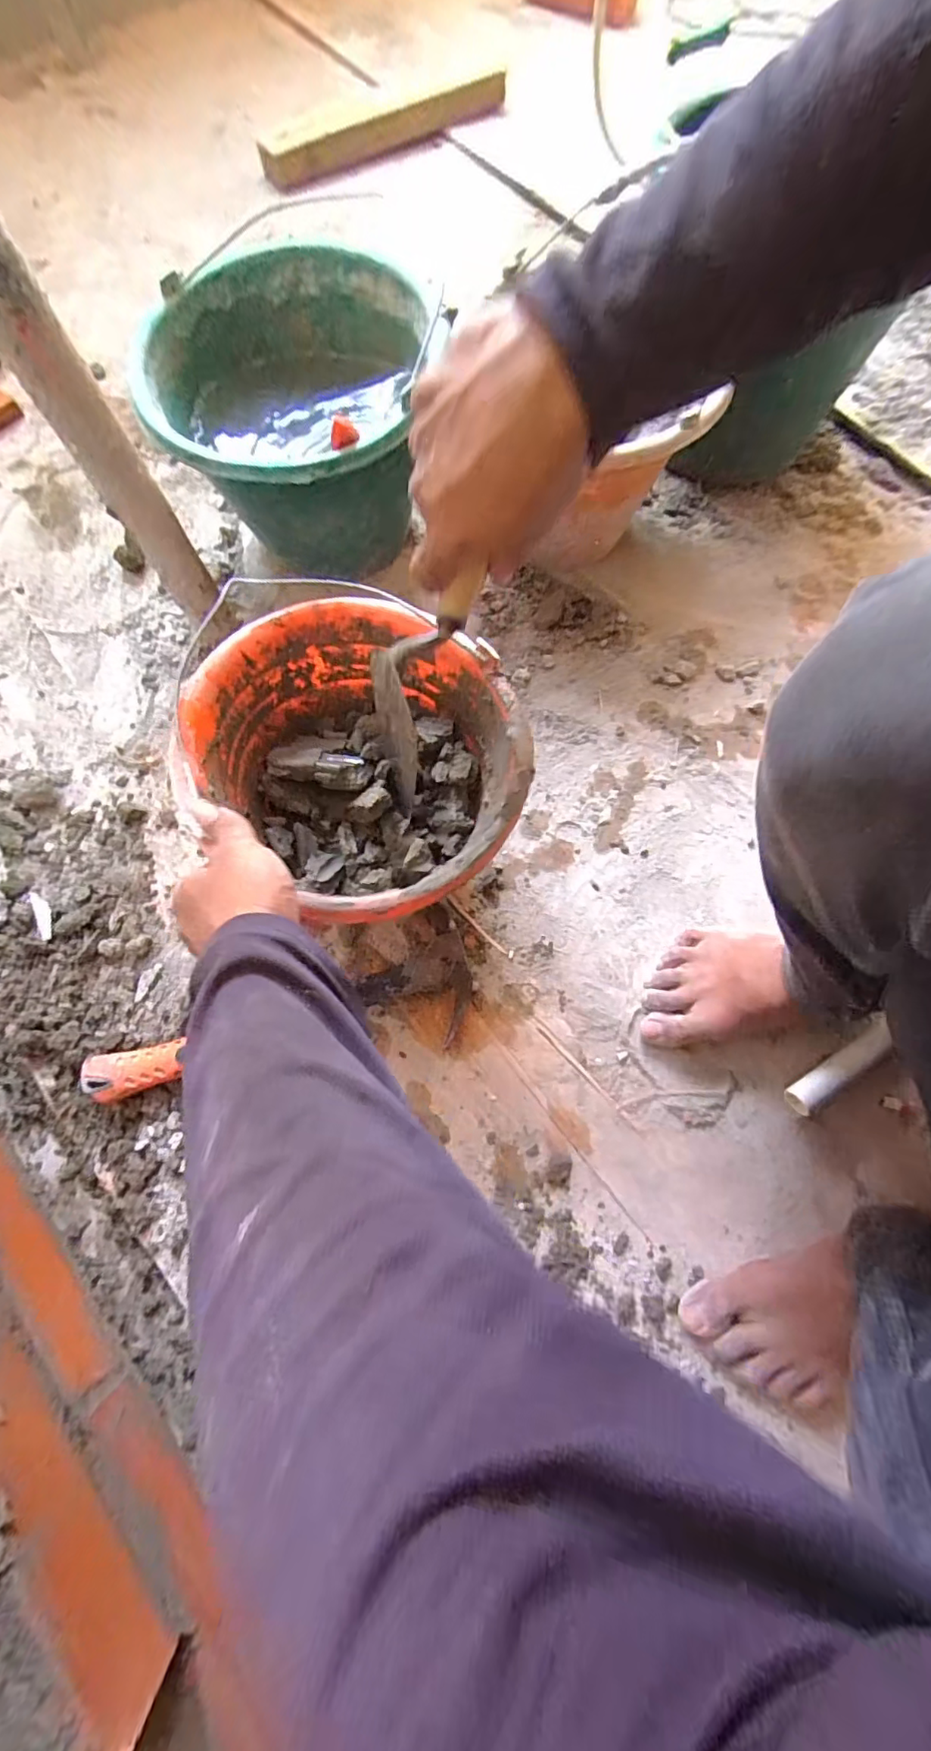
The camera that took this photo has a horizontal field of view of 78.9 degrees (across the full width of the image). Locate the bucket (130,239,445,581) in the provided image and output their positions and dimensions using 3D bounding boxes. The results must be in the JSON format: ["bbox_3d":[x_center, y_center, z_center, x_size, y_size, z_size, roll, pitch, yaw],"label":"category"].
[{"bbox_3d":[-0.159,-0.415,0.557,0.235,0.182,0.253,1,73,-2],"label":"bucket"}]

